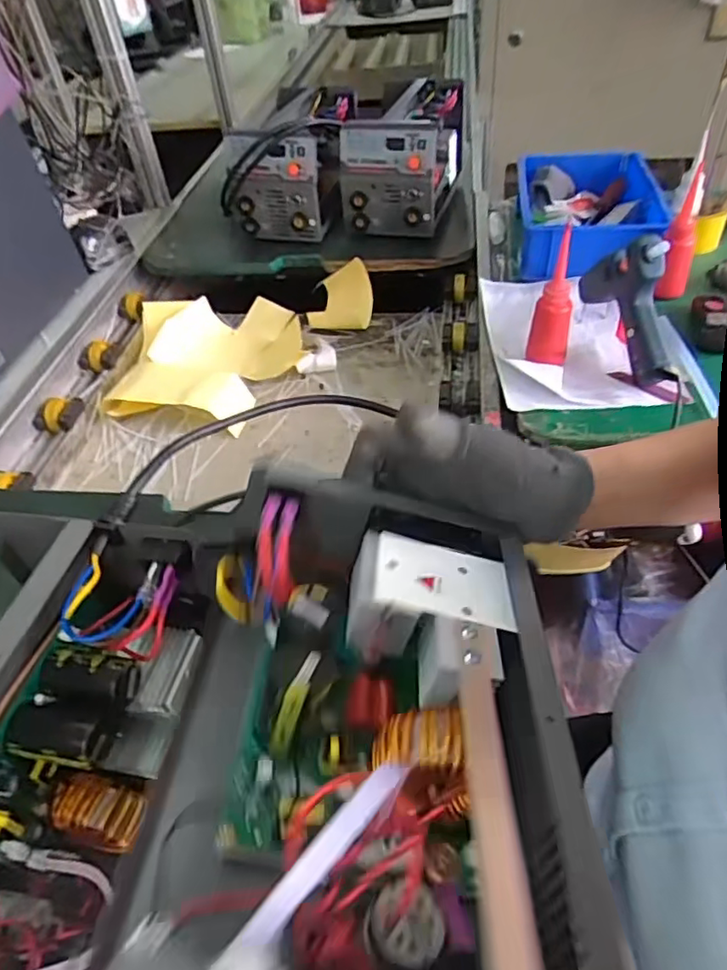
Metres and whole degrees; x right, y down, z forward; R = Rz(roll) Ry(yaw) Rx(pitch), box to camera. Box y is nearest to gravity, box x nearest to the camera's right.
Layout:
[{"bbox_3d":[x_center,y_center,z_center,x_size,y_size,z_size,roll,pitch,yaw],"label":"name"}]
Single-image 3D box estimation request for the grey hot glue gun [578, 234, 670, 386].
[{"bbox_3d":[0.312,-0.225,0.712,0.031,0.134,0.184,-9,45,-3],"label":"grey hot glue gun"}]

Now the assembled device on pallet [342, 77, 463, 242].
[{"bbox_3d":[0.072,-0.582,1.084,0.158,0.162,0.263,9,47,15],"label":"assembled device on pallet"}]

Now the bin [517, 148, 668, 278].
[{"bbox_3d":[0.353,-0.428,0.957,0.205,0.080,0.321,3,46,9],"label":"bin"}]

